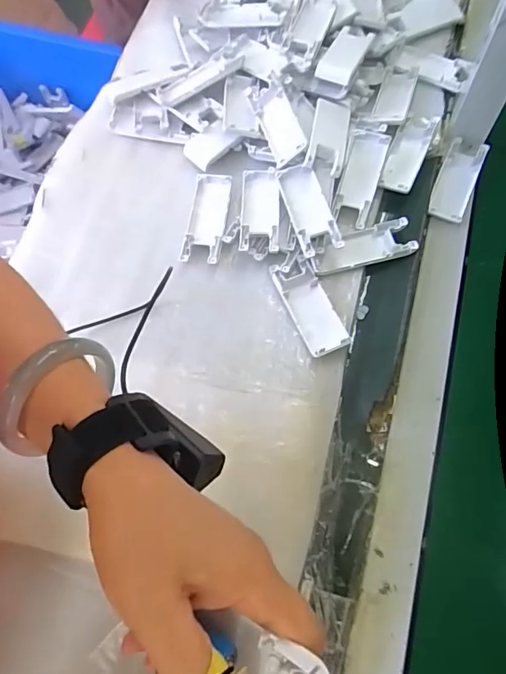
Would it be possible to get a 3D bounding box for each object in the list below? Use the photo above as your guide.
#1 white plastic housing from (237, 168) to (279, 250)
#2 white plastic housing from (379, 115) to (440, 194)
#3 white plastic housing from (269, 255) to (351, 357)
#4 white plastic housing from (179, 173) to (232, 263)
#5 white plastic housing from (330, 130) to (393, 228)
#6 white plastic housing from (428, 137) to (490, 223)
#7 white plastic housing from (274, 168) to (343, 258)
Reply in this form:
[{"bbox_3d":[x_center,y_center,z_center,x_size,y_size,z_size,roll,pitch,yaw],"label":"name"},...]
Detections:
[{"bbox_3d":[0.007,-0.132,0.495,0.039,0.017,0.104,1,68,3],"label":"white plastic housing"},{"bbox_3d":[0.172,-0.207,0.526,0.038,0.011,0.109,21,70,11],"label":"white plastic housing"},{"bbox_3d":[0.055,-0.031,0.461,0.040,0.014,0.103,-22,69,-7],"label":"white plastic housing"},{"bbox_3d":[-0.047,-0.126,0.502,0.040,0.009,0.104,7,69,5],"label":"white plastic housing"},{"bbox_3d":[0.114,-0.171,0.509,0.038,0.021,0.101,16,70,9],"label":"white plastic housing"},{"bbox_3d":[0.219,-0.169,0.517,0.039,0.009,0.102,23,71,11],"label":"white plastic housing"},{"bbox_3d":[0.056,-0.127,0.489,0.039,0.022,0.104,-14,68,-3],"label":"white plastic housing"}]

